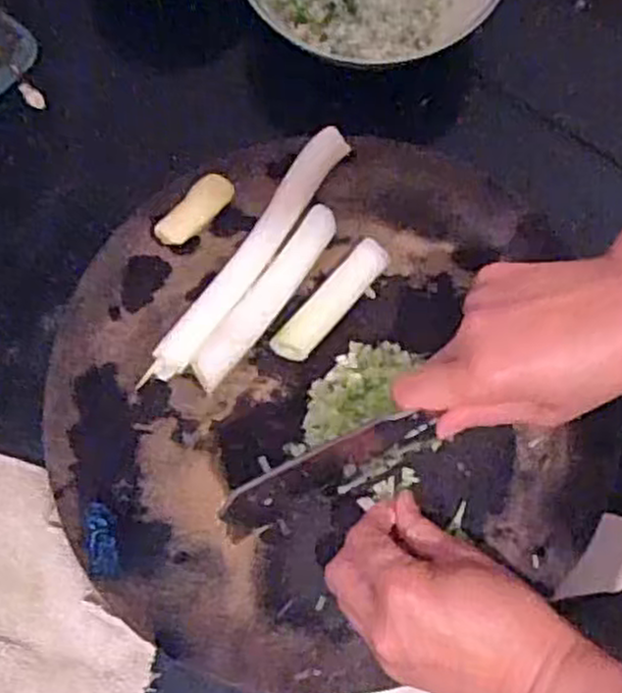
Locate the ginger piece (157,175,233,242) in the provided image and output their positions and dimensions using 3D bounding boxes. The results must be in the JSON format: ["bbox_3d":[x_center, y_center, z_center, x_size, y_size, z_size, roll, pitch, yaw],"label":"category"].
[{"bbox_3d":[-0.077,-0.091,0.506,0.059,0.012,0.021,-43,78,1],"label":"ginger piece"}]

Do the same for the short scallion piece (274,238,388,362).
[{"bbox_3d":[0.013,-0.030,0.489,0.026,0.014,0.093,39,77,10],"label":"short scallion piece"}]

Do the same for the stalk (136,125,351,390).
[{"bbox_3d":[-0.038,-0.060,0.503,0.026,0.016,0.206,32,76,9],"label":"stalk"}]

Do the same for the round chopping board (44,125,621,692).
[{"bbox_3d":[0.006,0.025,0.493,0.342,0.053,0.320,0,74,0],"label":"round chopping board"}]

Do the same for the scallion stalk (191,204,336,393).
[{"bbox_3d":[-0.027,-0.031,0.492,0.025,0.024,0.136,36,77,9],"label":"scallion stalk"}]

